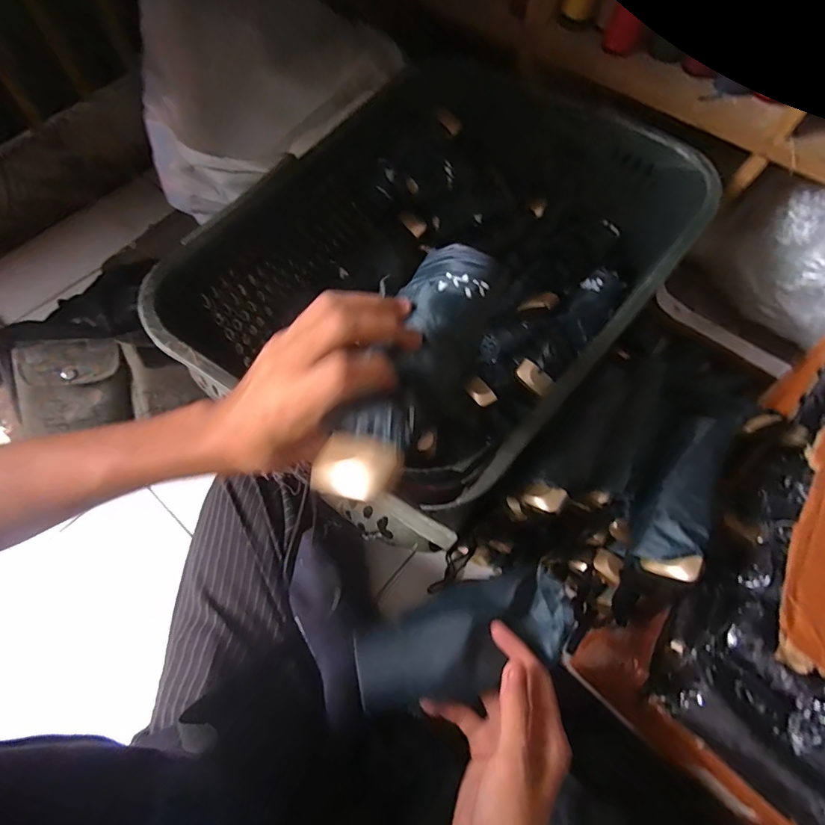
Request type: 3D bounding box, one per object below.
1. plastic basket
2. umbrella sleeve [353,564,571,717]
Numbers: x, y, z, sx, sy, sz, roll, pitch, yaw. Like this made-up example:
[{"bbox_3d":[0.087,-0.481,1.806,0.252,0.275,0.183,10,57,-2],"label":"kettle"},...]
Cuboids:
[{"bbox_3d":[0.019,-0.140,0.554,0.410,0.207,0.527,38,69,15],"label":"plastic basket"},{"bbox_3d":[0.042,0.172,0.340,0.164,0.022,0.072,-15,66,-16],"label":"umbrella sleeve"}]

